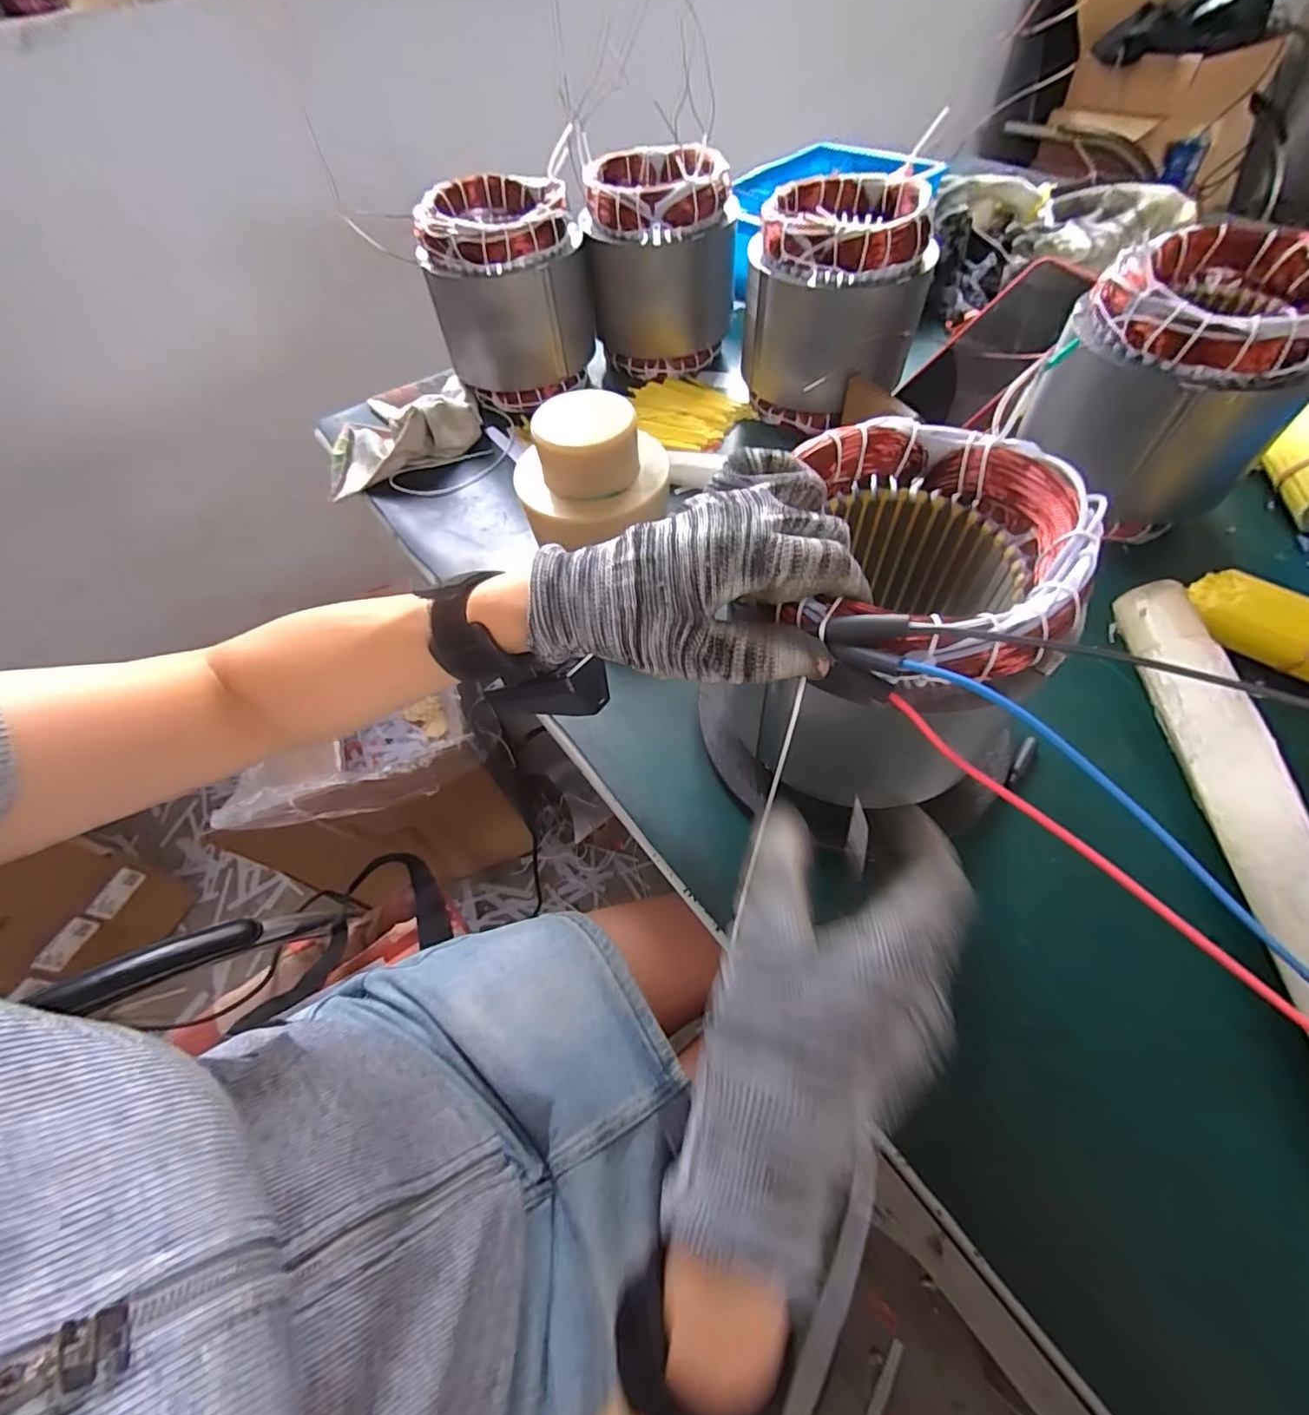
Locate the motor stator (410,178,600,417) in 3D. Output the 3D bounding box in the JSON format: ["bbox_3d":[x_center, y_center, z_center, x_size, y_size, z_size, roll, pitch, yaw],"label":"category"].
[{"bbox_3d":[-0.144,-0.424,0.585,0.151,0.149,0.132,-9,57,-2],"label":"motor stator"}]

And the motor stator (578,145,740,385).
[{"bbox_3d":[0.006,-0.474,0.607,0.142,0.164,0.142,-3,57,2],"label":"motor stator"}]

